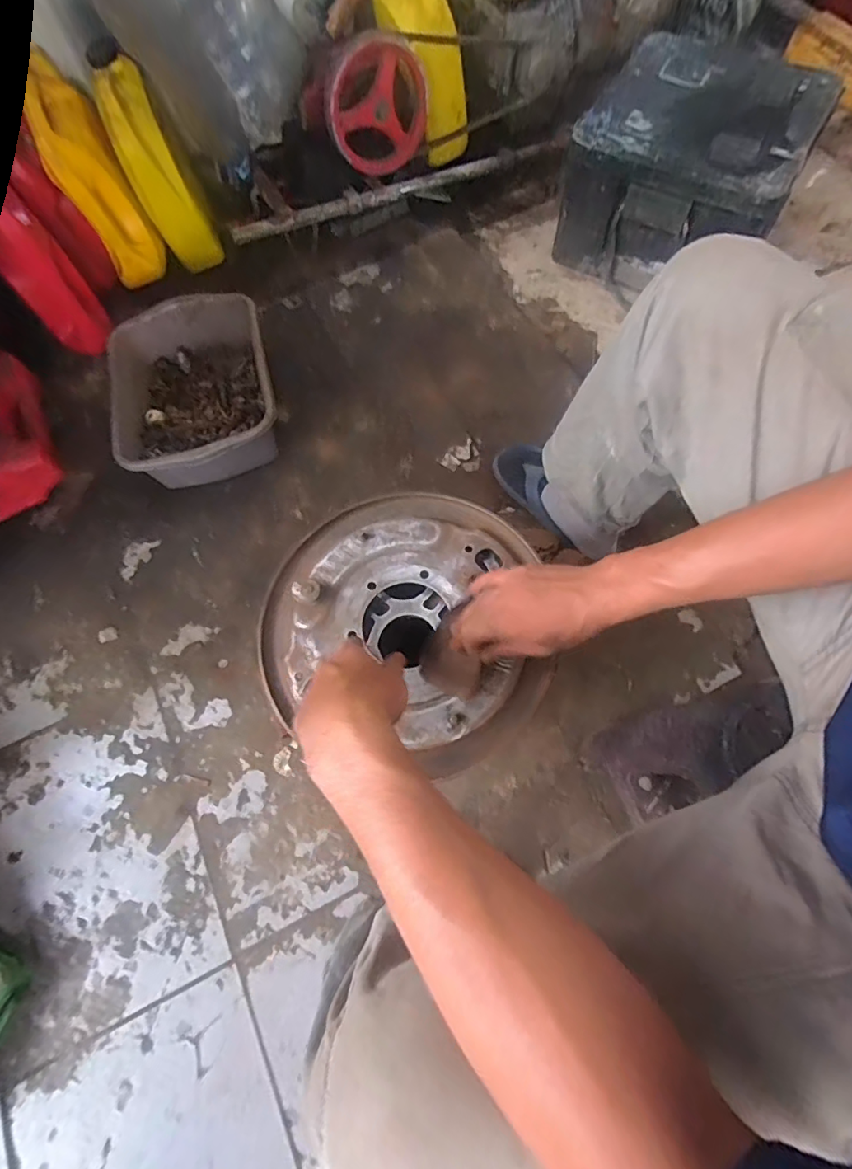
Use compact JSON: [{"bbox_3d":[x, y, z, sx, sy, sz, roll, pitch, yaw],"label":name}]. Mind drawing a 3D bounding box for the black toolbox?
[{"bbox_3d":[0.498,-0.783,1.022,0.353,0.239,0.358,29,72,13],"label":"black toolbox"}]

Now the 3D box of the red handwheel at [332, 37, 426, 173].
[{"bbox_3d":[-0.080,-0.832,0.935,0.188,0.180,0.021,-28,69,-8],"label":"red handwheel"}]

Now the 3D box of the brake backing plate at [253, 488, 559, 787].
[{"bbox_3d":[-0.019,0.028,0.555,0.297,0.030,0.275,-1,68,2],"label":"brake backing plate"}]

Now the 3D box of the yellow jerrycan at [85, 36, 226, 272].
[{"bbox_3d":[-0.516,-0.799,1.027,0.115,0.294,0.189,-27,69,-7],"label":"yellow jerrycan"}]

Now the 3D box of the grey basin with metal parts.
[{"bbox_3d":[-0.398,-0.326,0.943,0.268,0.121,0.338,-18,68,-5],"label":"grey basin with metal parts"}]

